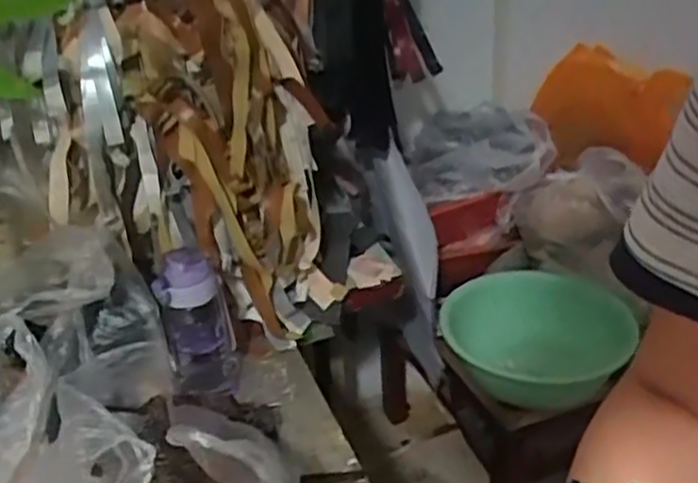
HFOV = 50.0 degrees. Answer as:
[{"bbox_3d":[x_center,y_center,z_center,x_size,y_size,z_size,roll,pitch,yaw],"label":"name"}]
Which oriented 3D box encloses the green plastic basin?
[{"bbox_3d":[0.334,0.174,1.322,0.305,0.134,0.305,-3,29,1],"label":"green plastic basin"}]

